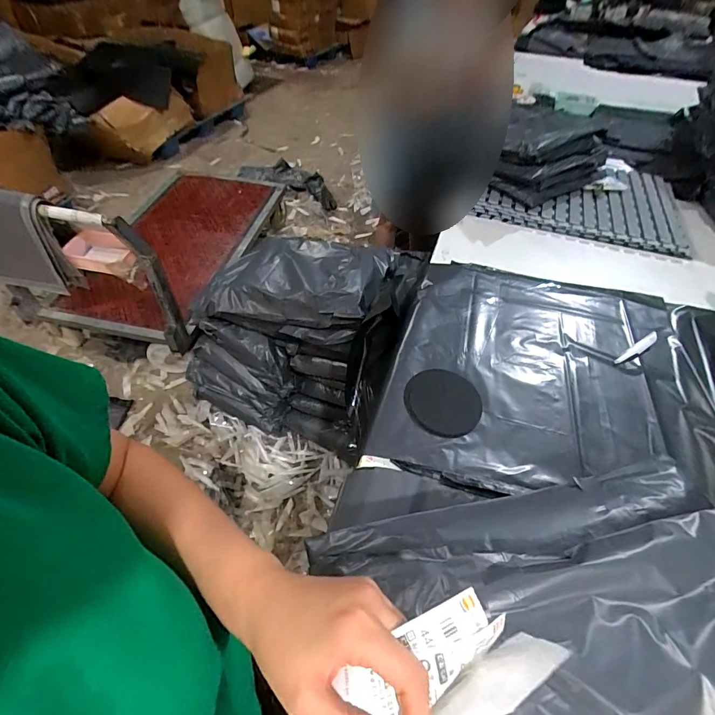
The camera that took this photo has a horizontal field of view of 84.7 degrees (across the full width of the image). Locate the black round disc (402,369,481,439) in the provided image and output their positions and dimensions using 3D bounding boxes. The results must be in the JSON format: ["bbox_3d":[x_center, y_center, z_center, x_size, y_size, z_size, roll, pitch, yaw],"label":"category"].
[{"bbox_3d":[0.160,0.079,0.727,0.140,0.007,0.141,1,51,-1],"label":"black round disc"}]

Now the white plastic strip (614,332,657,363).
[{"bbox_3d":[0.587,-0.018,0.820,0.136,0.011,0.021,-28,57,-23],"label":"white plastic strip"}]

